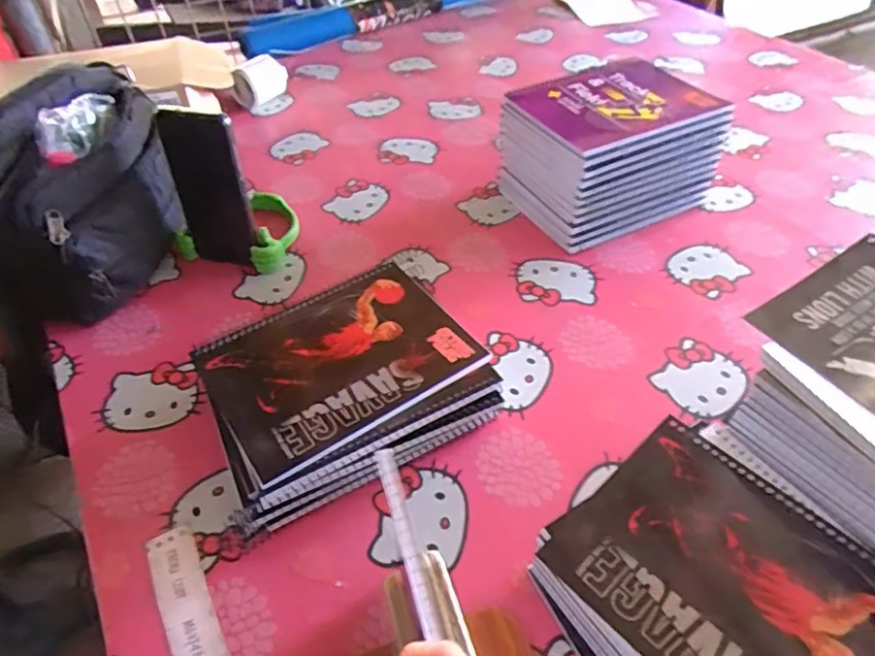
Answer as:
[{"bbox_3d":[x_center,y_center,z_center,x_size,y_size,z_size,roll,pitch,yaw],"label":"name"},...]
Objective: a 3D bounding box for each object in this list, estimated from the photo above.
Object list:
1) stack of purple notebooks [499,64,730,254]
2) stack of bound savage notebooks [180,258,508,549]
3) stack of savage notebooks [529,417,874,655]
[{"bbox_3d":[0.195,-0.204,0.672,0.192,0.121,0.163,-22,49,-19],"label":"stack of purple notebooks"},{"bbox_3d":[-0.077,0.044,0.485,0.206,0.054,0.166,-21,49,-18],"label":"stack of bound savage notebooks"},{"bbox_3d":[0.176,0.177,0.346,0.174,0.059,0.209,-26,51,-22],"label":"stack of savage notebooks"}]

